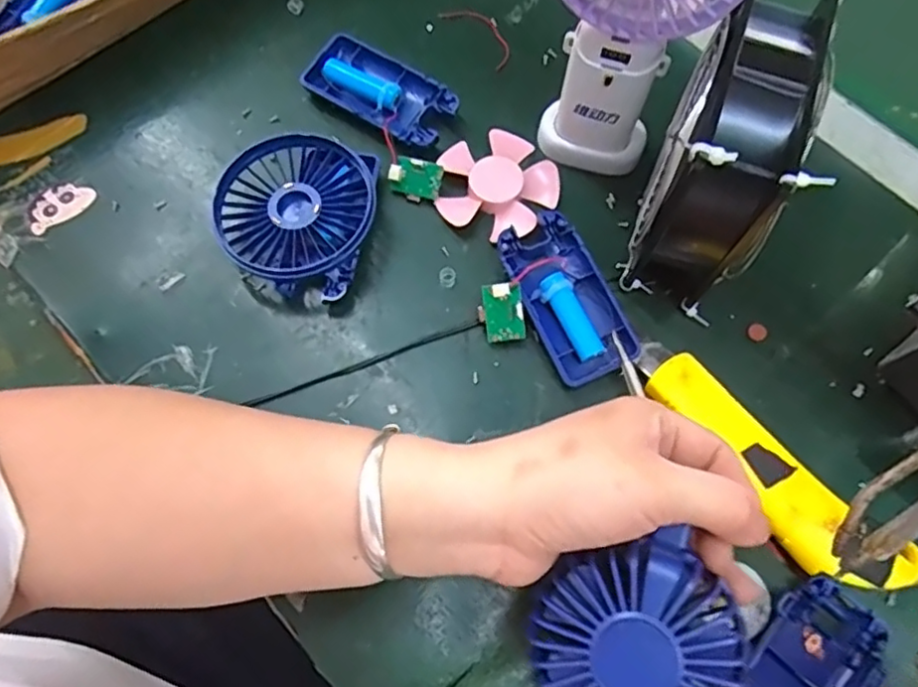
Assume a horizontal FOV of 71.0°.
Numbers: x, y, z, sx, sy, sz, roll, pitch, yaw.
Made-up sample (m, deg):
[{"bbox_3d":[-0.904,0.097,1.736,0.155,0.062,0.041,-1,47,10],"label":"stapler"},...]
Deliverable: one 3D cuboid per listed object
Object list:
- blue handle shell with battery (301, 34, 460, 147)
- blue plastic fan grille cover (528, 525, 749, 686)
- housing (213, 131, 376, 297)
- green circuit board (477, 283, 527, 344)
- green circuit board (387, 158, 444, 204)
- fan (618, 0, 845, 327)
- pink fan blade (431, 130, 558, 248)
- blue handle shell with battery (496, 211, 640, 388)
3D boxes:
[{"bbox_3d":[-0.049,-0.155,0.400,0.092,0.015,0.046,35,74,12],"label":"blue handle shell with battery"},{"bbox_3d":[0.069,0.120,0.250,0.075,0.026,0.073,-24,71,-8],"label":"blue plastic fan grille cover"},{"bbox_3d":[-0.089,-0.073,0.361,0.083,0.029,0.092,10,70,4],"label":"housing"},{"bbox_3d":[0.022,-0.016,0.343,0.024,0.004,0.031,-6,103,10],"label":"green circuit board"},{"bbox_3d":[-0.026,-0.095,0.375,0.030,0.004,0.024,19,108,2],"label":"green circuit board"},{"bbox_3d":[0.129,-0.091,0.320,0.047,0.116,0.111,19,71,7],"label":"fan"},{"bbox_3d":[0.023,-0.094,0.378,0.068,0.013,0.065,0,70,0],"label":"pink fan blade"},{"bbox_3d":[0.057,-0.025,0.348,0.046,0.022,0.091,-25,72,-8],"label":"blue handle shell with battery"}]

